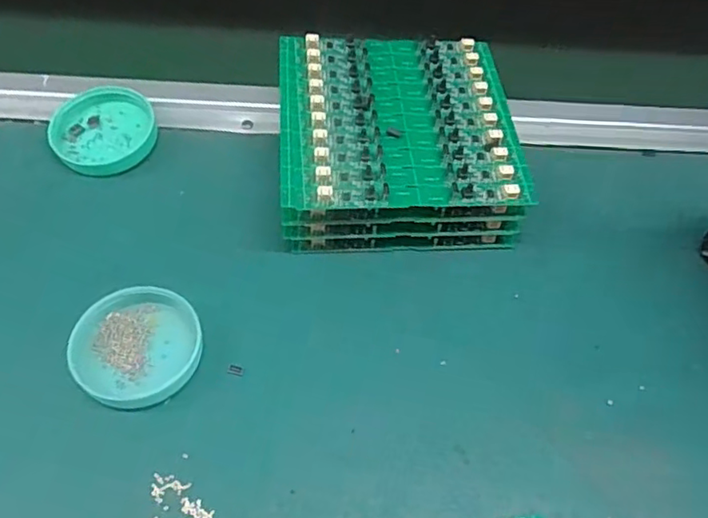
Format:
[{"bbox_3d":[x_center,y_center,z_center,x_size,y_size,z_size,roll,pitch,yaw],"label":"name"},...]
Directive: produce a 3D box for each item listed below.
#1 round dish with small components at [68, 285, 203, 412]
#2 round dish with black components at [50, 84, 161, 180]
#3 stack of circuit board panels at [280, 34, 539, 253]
[{"bbox_3d":[-0.112,0.045,0.313,0.063,0.019,0.058,2,53,-3],"label":"round dish with small components"},{"bbox_3d":[-0.167,-0.086,0.401,0.067,0.008,0.067,3,66,-7],"label":"round dish with black components"},{"bbox_3d":[0.025,-0.074,0.379,0.140,0.058,0.133,-2,53,-5],"label":"stack of circuit board panels"}]

